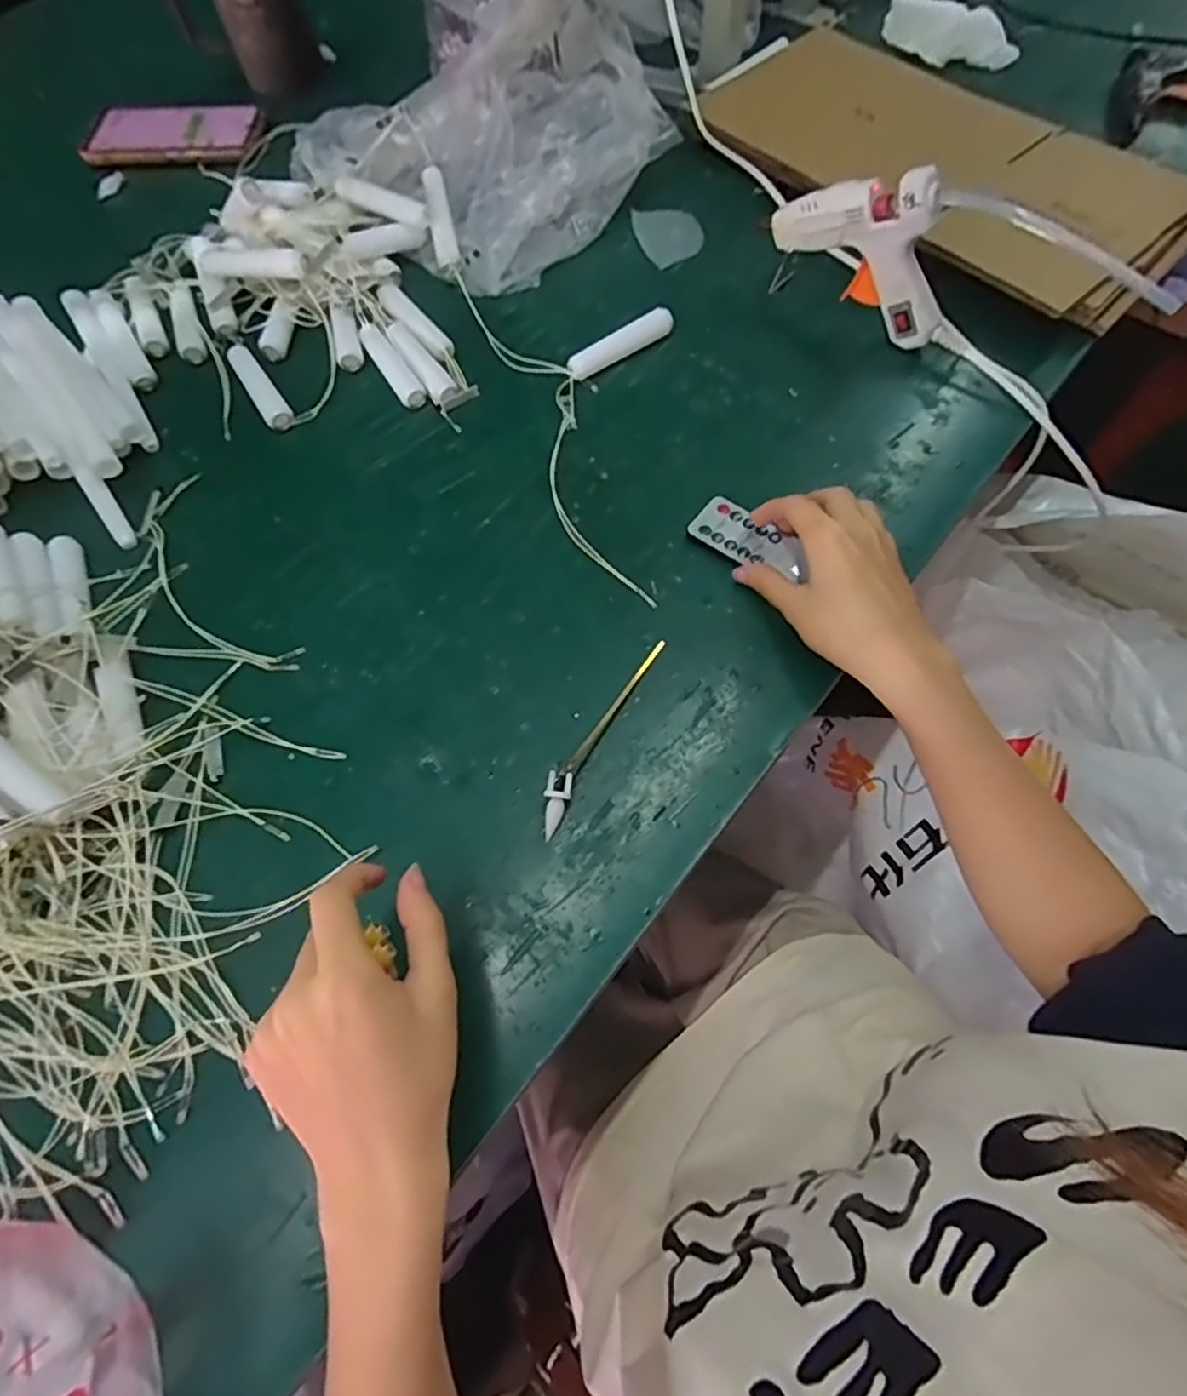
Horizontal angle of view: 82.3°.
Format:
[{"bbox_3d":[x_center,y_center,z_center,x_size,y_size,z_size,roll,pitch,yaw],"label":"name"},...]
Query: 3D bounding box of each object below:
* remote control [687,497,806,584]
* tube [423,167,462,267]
[{"bbox_3d":[0.103,-0.105,0.446,0.078,0.004,0.037,31,71,13],"label":"remote control"},{"bbox_3d":[-0.127,-0.398,0.561,0.020,0.015,0.092,-11,81,-2],"label":"tube"}]

